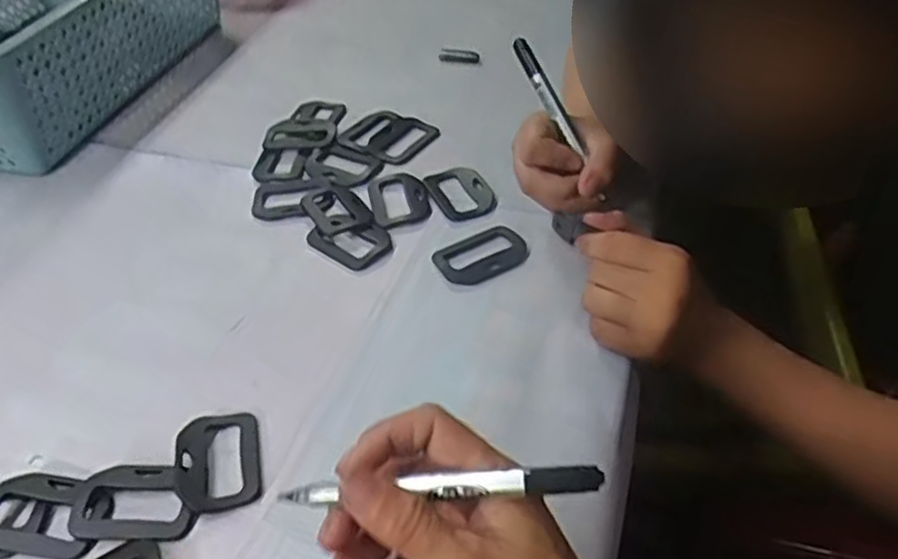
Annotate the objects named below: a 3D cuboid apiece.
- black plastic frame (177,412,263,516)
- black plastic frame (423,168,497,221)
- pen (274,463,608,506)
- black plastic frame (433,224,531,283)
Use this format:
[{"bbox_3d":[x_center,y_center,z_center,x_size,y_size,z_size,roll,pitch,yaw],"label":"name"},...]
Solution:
[{"bbox_3d":[-0.122,0.095,0.383,0.042,0.009,0.063,-14,43,-10],"label":"black plastic frame"},{"bbox_3d":[0.009,-0.067,0.542,0.042,0.008,0.059,-21,44,-17],"label":"black plastic frame"},{"bbox_3d":[-0.006,0.077,0.268,0.122,0.010,0.009,-8,41,16],"label":"pen"},{"bbox_3d":[0.022,-0.018,0.489,0.061,0.007,0.043,-22,45,-18],"label":"black plastic frame"}]

